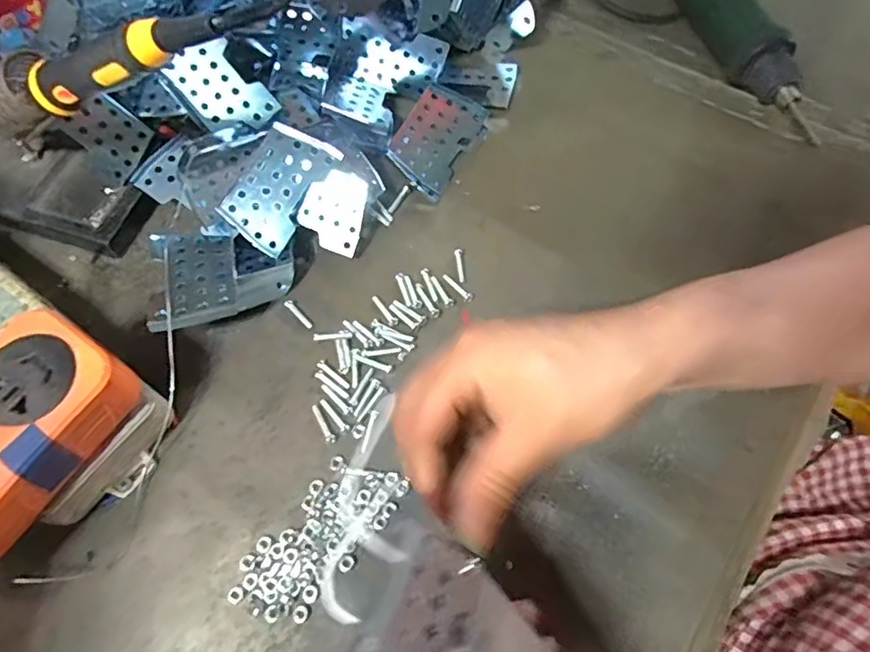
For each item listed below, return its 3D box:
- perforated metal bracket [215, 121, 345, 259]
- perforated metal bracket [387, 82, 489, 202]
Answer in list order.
[{"bbox_3d":[-0.093,-0.082,0.336,0.044,0.008,0.070,33,87,-3],"label":"perforated metal bracket"},{"bbox_3d":[0.002,-0.127,0.381,0.047,0.007,0.078,36,72,-7],"label":"perforated metal bracket"}]

